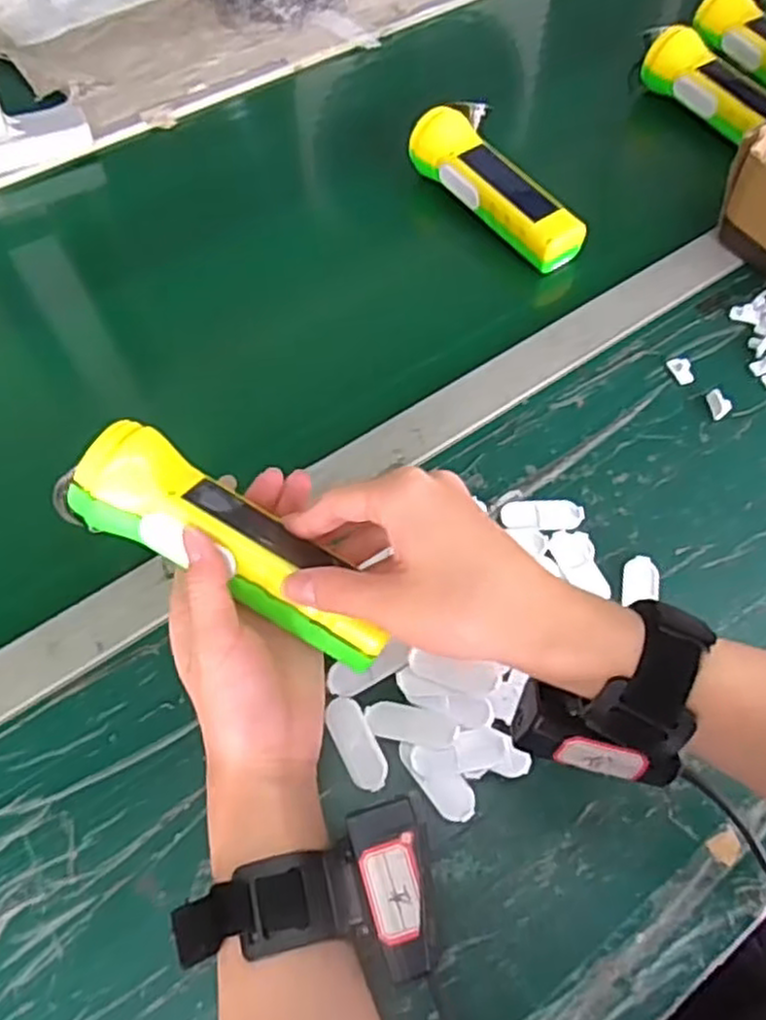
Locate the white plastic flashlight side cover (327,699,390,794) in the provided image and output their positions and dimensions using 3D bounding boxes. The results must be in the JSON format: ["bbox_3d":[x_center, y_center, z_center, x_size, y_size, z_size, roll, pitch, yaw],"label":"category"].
[{"bbox_3d":[-0.014,0.121,0.380,0.019,0.004,0.050,-24,64,-13],"label":"white plastic flashlight side cover"}]

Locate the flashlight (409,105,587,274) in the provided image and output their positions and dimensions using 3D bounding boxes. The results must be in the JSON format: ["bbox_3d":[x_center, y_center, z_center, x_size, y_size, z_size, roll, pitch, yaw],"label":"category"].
[{"bbox_3d":[0.088,-0.256,0.577,0.044,0.039,0.165,-34,67,-18],"label":"flashlight"}]

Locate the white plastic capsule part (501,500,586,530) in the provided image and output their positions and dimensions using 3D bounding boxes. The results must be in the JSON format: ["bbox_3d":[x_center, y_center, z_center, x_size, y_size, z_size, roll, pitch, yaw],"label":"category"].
[{"bbox_3d":[0.099,0.003,0.451,0.049,0.006,0.022,2,61,0],"label":"white plastic capsule part"}]

